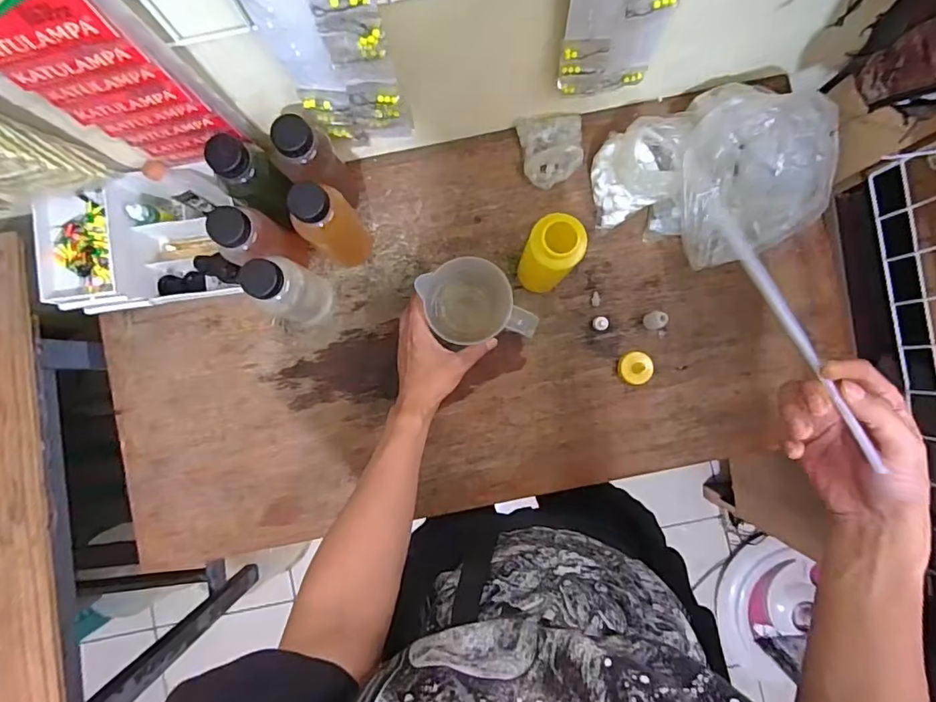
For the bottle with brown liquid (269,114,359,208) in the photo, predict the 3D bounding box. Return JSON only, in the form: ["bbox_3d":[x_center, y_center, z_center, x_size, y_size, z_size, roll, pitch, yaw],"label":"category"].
[{"bbox_3d":[-0.175,-0.211,0.621,0.055,0.187,0.056,7,88,1],"label":"bottle with brown liquid"}]

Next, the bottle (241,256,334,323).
[{"bbox_3d":[-0.204,-0.071,0.614,0.050,0.188,0.064,26,88,2],"label":"bottle"}]

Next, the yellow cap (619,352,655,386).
[{"bbox_3d":[0.226,0.023,0.690,0.046,0.025,0.043,0,88,1],"label":"yellow cap"}]

